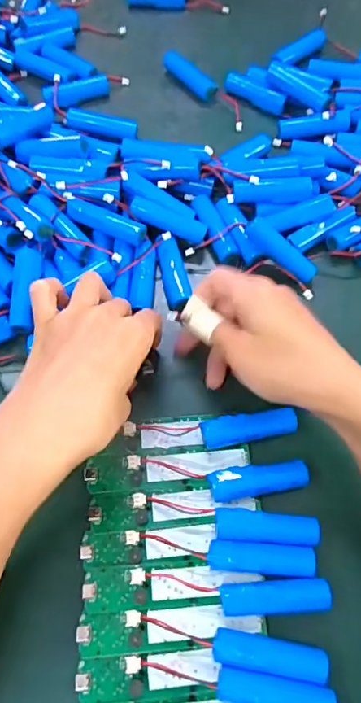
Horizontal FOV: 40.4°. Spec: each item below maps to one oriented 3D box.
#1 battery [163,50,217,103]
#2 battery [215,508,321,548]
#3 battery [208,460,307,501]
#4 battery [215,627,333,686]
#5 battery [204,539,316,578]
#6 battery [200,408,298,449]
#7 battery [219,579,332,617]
[{"bbox_3d":[0.011,-0.288,0.516,0.021,0.015,0.074,-35,71,-15],"label":"battery"},{"bbox_3d":[0.057,0.116,0.324,0.066,0.015,0.019,4,65,1],"label":"battery"},{"bbox_3d":[0.053,0.088,0.334,0.066,0.016,0.019,-8,66,-5],"label":"battery"},{"bbox_3d":[0.053,0.180,0.292,0.067,0.021,0.017,10,66,4],"label":"battery"},{"bbox_3d":[0.052,0.132,0.315,0.067,0.018,0.018,4,65,1],"label":"battery"},{"bbox_3d":[0.049,0.055,0.351,0.067,0.015,0.018,-10,66,-5],"label":"battery"},{"bbox_3d":[0.058,0.152,0.305,0.066,0.019,0.018,-3,65,-2],"label":"battery"}]

